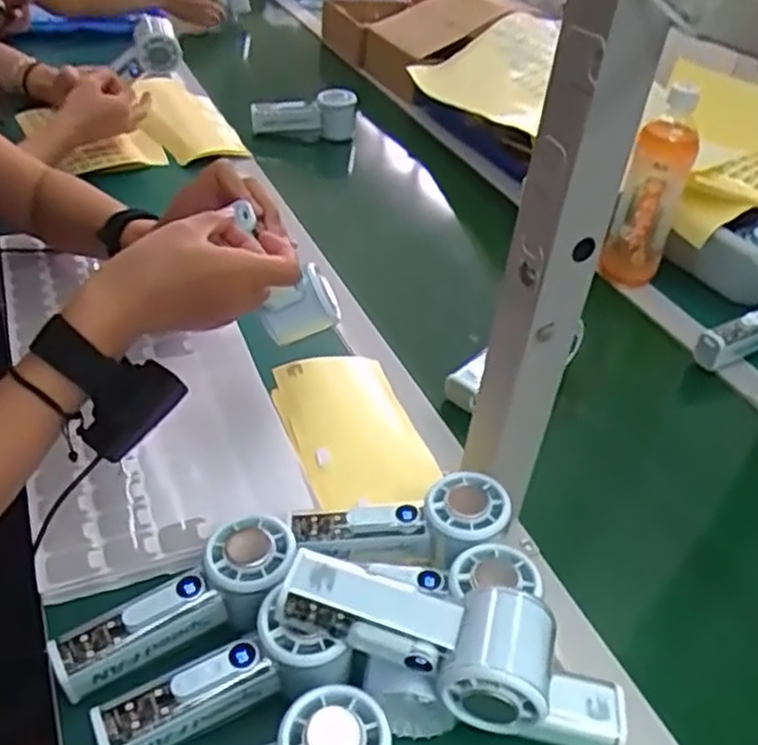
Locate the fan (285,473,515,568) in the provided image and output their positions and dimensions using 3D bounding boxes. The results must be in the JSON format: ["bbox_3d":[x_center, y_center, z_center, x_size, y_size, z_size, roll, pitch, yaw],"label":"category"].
[{"bbox_3d":[0.016,0.107,0.519,0.143,0.034,0.054,-11,38,6],"label":"fan"}]

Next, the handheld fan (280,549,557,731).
[{"bbox_3d":[0.022,0.137,0.422,0.145,0.044,0.052,15,38,10],"label":"handheld fan"}]

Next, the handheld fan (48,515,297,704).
[{"bbox_3d":[-0.118,0.139,0.465,0.152,0.044,0.056,-29,49,-17],"label":"handheld fan"}]

